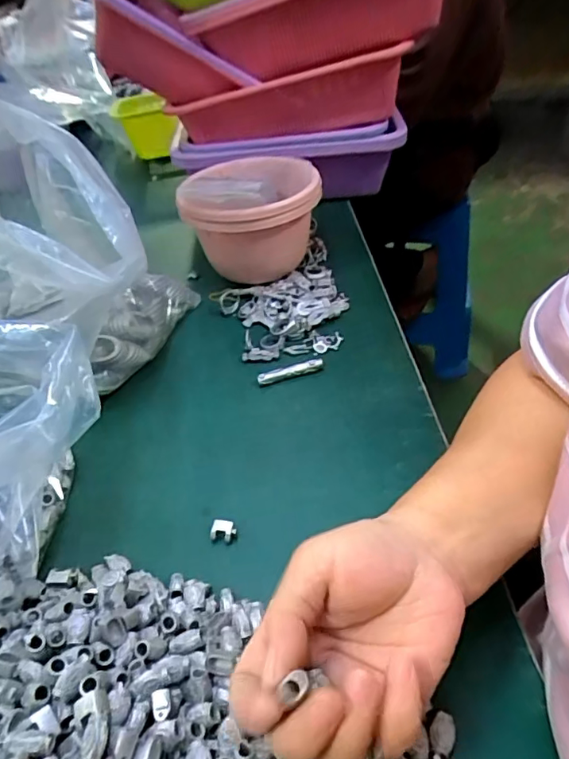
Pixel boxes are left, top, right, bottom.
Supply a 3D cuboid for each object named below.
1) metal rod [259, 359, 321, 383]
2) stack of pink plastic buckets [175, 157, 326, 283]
[{"bbox_3d":[0.006,-0.007,0.469,0.060,0.010,0.009,-15,45,-9],"label":"metal rod"},{"bbox_3d":[-0.033,-0.179,0.582,0.144,0.119,0.146,-1,44,5],"label":"stack of pink plastic buckets"}]

